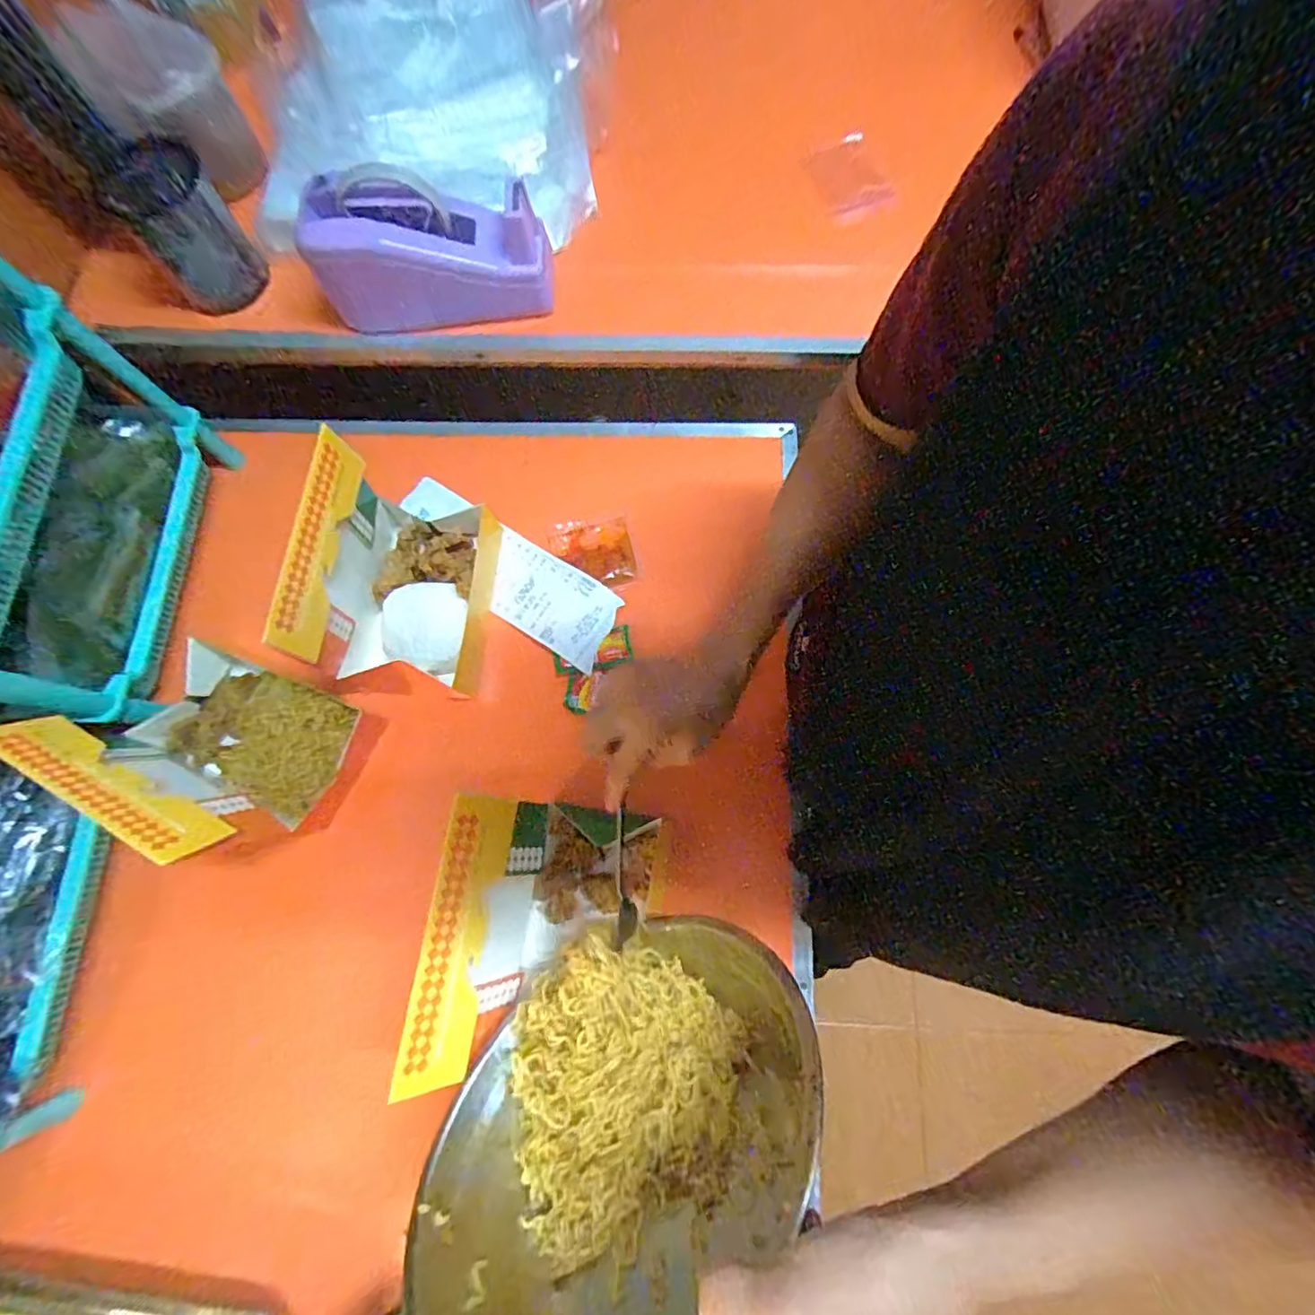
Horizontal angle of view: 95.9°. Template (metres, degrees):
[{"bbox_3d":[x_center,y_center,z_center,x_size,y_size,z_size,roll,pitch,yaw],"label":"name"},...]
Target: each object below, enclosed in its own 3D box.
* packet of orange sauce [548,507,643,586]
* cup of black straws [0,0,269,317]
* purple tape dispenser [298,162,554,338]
[{"bbox_3d":[-0.064,-0.106,0.593,0.077,0.009,0.085,-15,74,-4],"label":"packet of orange sauce"},{"bbox_3d":[-0.439,-0.411,0.496,0.115,0.237,0.083,34,77,10],"label":"cup of black straws"},{"bbox_3d":[-0.197,-0.353,0.514,0.194,0.106,0.071,-9,73,-2],"label":"purple tape dispenser"}]

